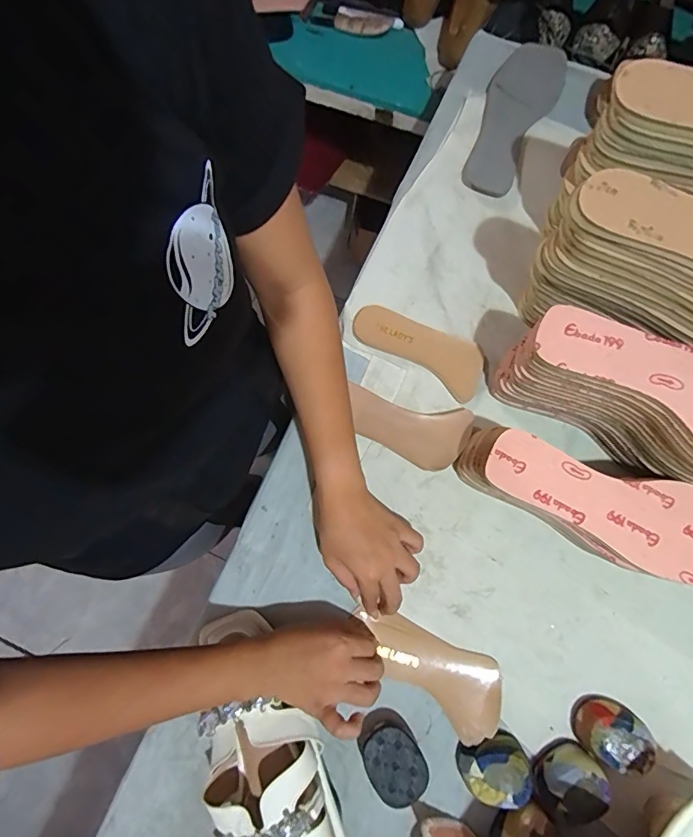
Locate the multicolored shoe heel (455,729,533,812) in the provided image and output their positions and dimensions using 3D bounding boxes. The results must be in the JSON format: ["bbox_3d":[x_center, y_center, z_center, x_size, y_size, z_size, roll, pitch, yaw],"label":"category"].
[{"bbox_3d":[0.138,0.324,0.424,0.062,0.034,0.051,-15,77,-3],"label":"multicolored shoe heel"}]

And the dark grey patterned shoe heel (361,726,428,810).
[{"bbox_3d":[0.044,0.315,0.427,0.049,0.037,0.060,-35,79,-7],"label":"dark grey patterned shoe heel"}]

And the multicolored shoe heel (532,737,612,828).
[{"bbox_3d":[0.205,0.334,0.422,0.062,0.035,0.049,-43,80,-9],"label":"multicolored shoe heel"}]

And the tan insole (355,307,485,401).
[{"bbox_3d":[0.084,-0.083,0.532,0.156,0.014,0.061,32,79,7],"label":"tan insole"}]

